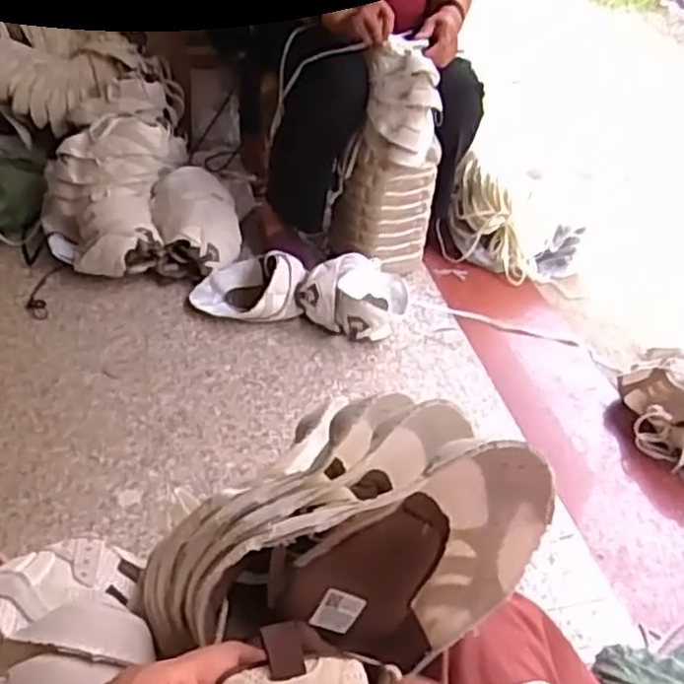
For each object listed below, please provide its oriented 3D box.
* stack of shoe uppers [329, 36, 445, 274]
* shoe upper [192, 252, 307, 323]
[{"bbox_3d":[0.084,-0.337,1.438,0.202,0.422,0.136,9,38,6],"label":"stack of shoe uppers"},{"bbox_3d":[-0.181,-0.115,1.429,0.221,0.100,0.158,9,38,5],"label":"shoe upper"}]

